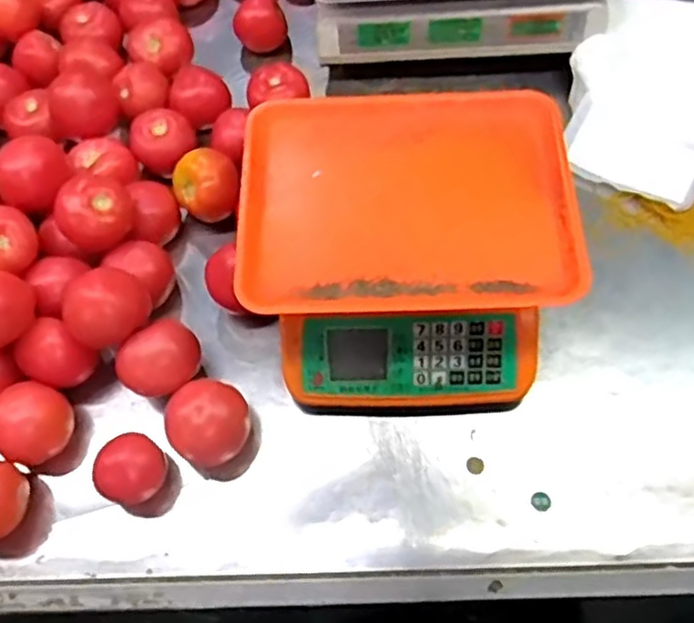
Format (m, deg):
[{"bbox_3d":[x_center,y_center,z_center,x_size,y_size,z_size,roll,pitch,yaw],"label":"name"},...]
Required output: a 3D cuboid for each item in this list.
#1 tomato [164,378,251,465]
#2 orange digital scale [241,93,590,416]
[{"bbox_3d":[-0.128,0.104,0.630,0.074,0.079,0.072,-30,66,-11],"label":"tomato"},{"bbox_3d":[0.056,-0.058,0.653,0.291,0.127,0.289,-2,64,2],"label":"orange digital scale"}]

